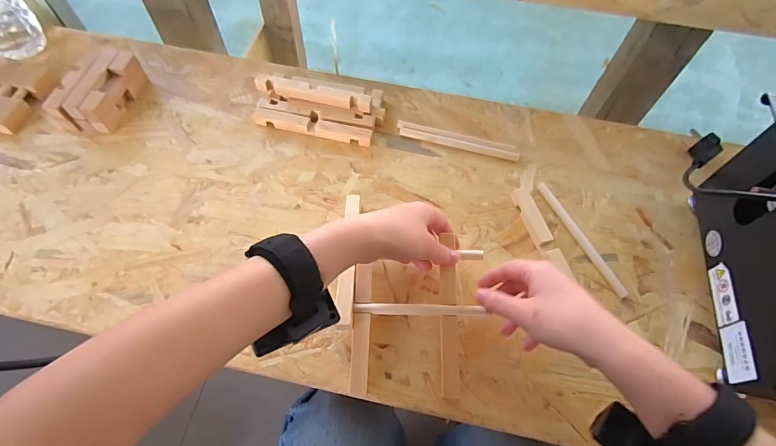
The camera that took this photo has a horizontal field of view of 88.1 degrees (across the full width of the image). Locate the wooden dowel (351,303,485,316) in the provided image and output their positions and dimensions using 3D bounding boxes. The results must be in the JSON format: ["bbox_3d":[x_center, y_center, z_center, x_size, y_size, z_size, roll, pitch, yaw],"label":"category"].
[{"bbox_3d":[0.028,0.081,0.373,0.115,0.007,0.010,1,62,0],"label":"wooden dowel"}]

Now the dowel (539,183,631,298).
[{"bbox_3d":[0.212,0.016,0.443,0.010,0.010,0.148,-21,65,-13],"label":"dowel"}]

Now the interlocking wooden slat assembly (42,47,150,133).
[{"bbox_3d":[-0.362,-0.167,0.504,0.064,0.042,0.109,10,62,4],"label":"interlocking wooden slat assembly"}]

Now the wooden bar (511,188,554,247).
[{"bbox_3d":[0.160,-0.008,0.447,0.016,0.019,0.068,-13,63,-8],"label":"wooden bar"}]

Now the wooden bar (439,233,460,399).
[{"bbox_3d":[0.057,0.084,0.374,0.016,0.008,0.144,2,72,0],"label":"wooden bar"}]

